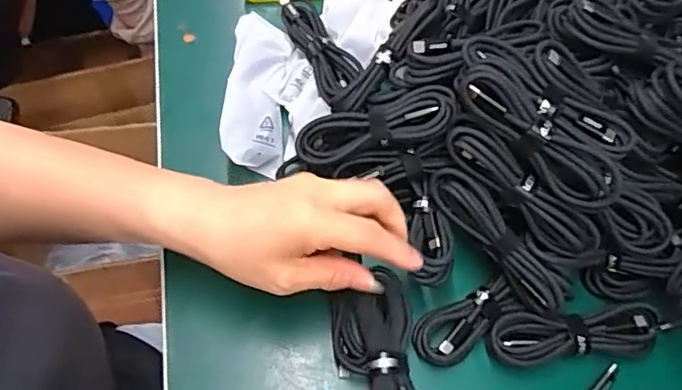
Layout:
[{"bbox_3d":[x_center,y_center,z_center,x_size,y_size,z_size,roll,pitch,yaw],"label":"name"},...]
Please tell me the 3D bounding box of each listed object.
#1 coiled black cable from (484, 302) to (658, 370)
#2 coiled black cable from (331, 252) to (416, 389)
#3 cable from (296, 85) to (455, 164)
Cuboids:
[{"bbox_3d":[0.150,0.092,0.374,0.109,0.021,0.032,-4,62,-2],"label":"coiled black cable"},{"bbox_3d":[0.021,0.102,0.349,0.047,0.038,0.112,-5,62,-2],"label":"coiled black cable"},{"bbox_3d":[0.022,-0.050,0.389,0.107,0.024,0.039,-14,60,20],"label":"cable"}]

